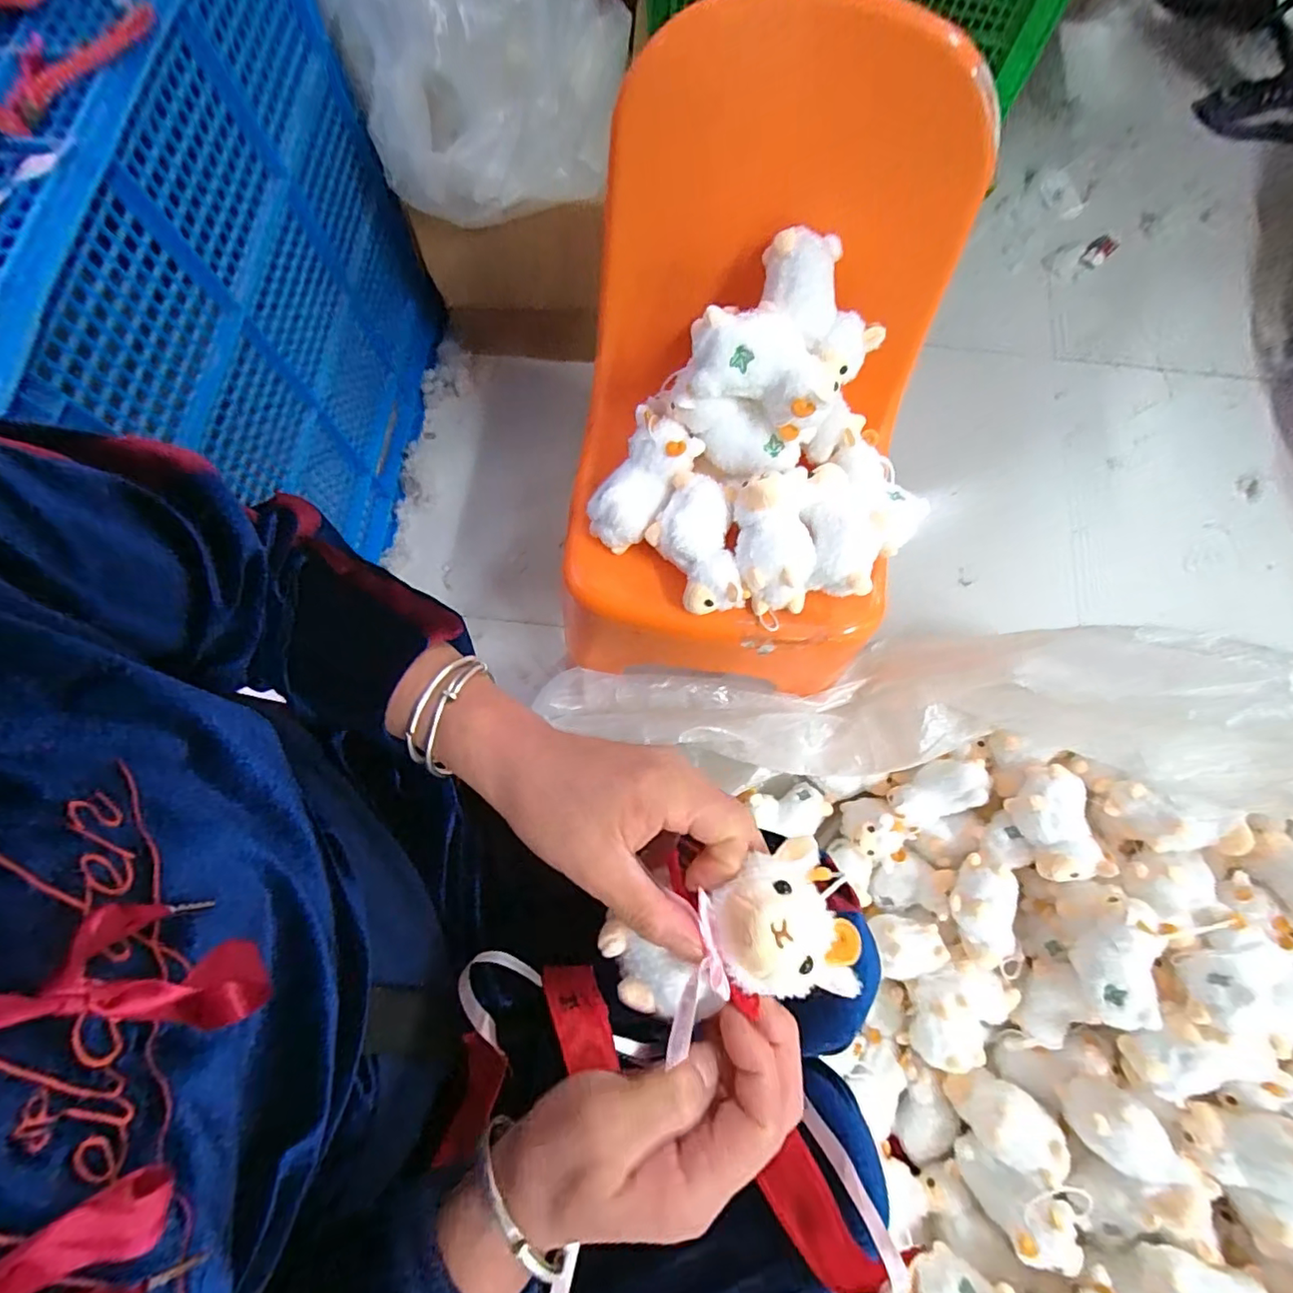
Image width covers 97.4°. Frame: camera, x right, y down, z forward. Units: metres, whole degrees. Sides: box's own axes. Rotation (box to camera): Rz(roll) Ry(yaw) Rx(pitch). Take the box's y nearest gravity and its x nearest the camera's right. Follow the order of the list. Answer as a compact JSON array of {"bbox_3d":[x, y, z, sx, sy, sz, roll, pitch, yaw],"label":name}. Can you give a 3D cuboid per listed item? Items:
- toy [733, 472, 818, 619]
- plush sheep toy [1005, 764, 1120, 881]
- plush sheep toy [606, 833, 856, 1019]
[{"bbox_3d":[0.112,-0.093,0.507,0.066,0.082,0.111,-6,75,-2],"label":"toy"},{"bbox_3d":[0.462,0.198,0.641,0.070,0.051,0.124,-1,75,-1],"label":"plush sheep toy"},{"bbox_3d":[0.035,0.138,0.255,0.110,0.043,0.061,-24,76,9],"label":"plush sheep toy"}]

